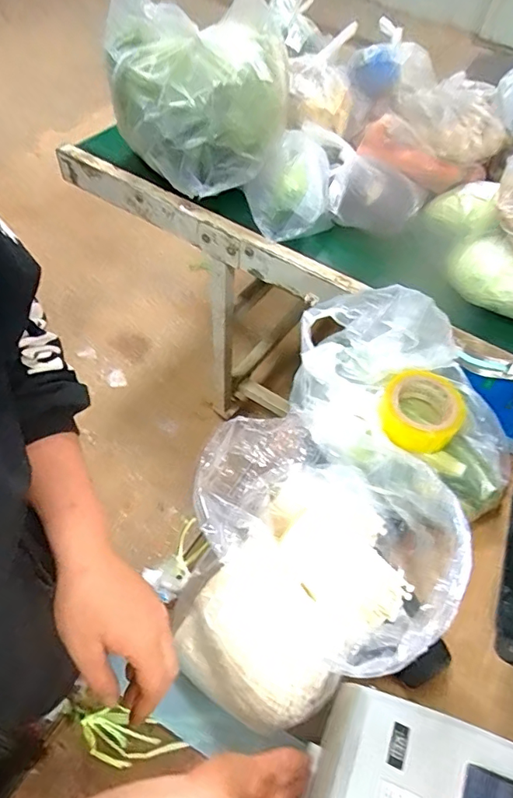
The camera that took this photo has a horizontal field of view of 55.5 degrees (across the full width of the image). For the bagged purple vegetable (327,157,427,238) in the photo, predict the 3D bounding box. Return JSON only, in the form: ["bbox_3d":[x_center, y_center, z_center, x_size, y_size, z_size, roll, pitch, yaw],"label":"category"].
[{"bbox_3d":[0.246,-0.417,1.008,0.181,0.099,0.109,26,57,14],"label":"bagged purple vegetable"}]

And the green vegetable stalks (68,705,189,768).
[{"bbox_3d":[-0.143,0.357,0.515,0.119,0.011,0.045,22,56,3],"label":"green vegetable stalks"}]

